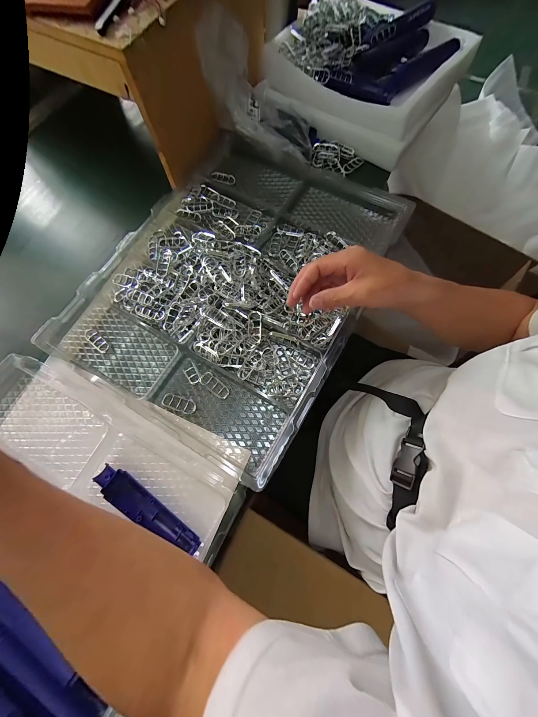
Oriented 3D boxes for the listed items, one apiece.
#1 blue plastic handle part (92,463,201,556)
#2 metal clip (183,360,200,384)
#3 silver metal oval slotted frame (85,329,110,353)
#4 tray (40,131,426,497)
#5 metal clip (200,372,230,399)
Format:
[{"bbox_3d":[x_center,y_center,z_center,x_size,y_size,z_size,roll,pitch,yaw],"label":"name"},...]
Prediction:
[{"bbox_3d":[-0.164,0.204,0.342,0.164,0.018,0.035,35,77,11],"label":"blue plastic handle part"},{"bbox_3d":[-0.123,0.023,0.405,0.021,0.008,0.041,-31,75,-8],"label":"metal clip"},{"bbox_3d":[-0.288,-0.031,0.423,0.053,0.007,0.019,40,78,12],"label":"silver metal oval slotted frame"},{"bbox_3d":[-0.061,-0.155,0.452,0.424,0.050,0.535,29,76,9],"label":"tray"},{"bbox_3d":[-0.086,0.042,0.401,0.053,0.008,0.023,36,77,11],"label":"metal clip"}]

